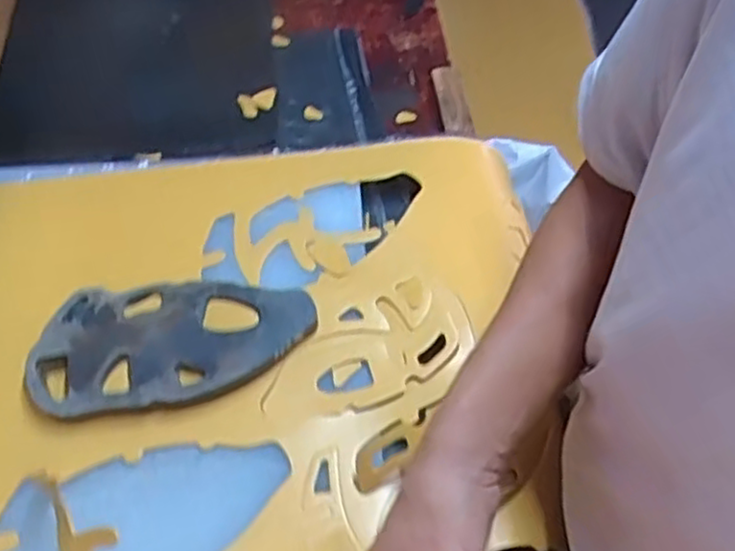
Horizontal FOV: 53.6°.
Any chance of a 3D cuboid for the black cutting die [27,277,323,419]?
[{"bbox_3d":[-0.158,0.056,0.597,0.226,0.031,0.106,-9,57,-5],"label":"black cutting die"}]

